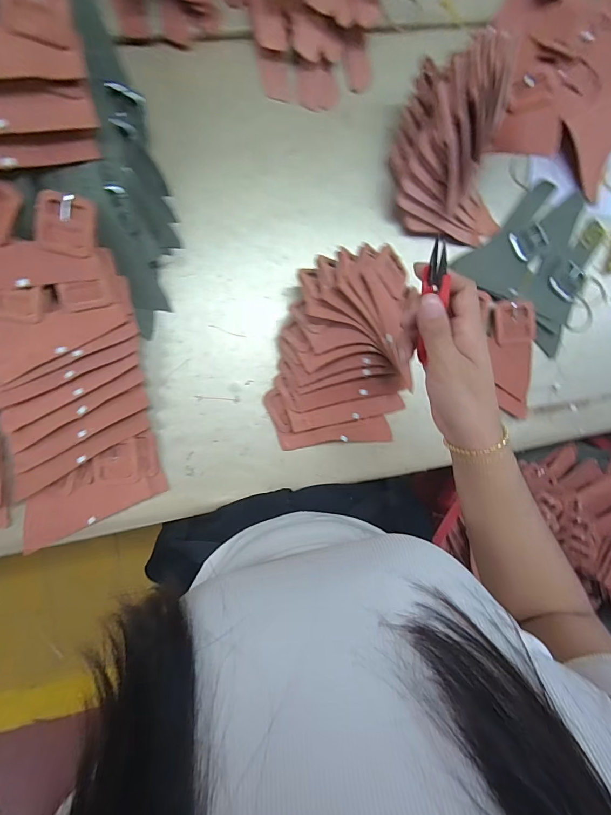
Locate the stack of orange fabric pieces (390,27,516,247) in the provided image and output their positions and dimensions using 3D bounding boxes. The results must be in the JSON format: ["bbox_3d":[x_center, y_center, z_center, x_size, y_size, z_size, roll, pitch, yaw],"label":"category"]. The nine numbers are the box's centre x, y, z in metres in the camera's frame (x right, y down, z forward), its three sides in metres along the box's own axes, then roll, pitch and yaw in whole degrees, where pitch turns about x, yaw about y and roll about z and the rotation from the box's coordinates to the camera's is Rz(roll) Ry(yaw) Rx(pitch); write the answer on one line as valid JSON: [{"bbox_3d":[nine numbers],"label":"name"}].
[{"bbox_3d":[0.173,-0.277,0.418,0.141,0.110,0.150,5,92,-6],"label":"stack of orange fabric pieces"}]

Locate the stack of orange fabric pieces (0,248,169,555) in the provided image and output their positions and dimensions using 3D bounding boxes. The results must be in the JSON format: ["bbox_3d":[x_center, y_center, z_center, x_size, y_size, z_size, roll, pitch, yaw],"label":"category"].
[{"bbox_3d":[-0.239,-0.003,0.407,0.142,0.055,0.283,-7,93,-5],"label":"stack of orange fabric pieces"}]

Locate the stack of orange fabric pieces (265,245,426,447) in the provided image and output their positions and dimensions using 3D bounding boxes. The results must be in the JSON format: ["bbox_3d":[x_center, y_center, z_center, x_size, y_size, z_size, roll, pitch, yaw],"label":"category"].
[{"bbox_3d":[0.045,-0.061,0.424,0.169,0.076,0.207,-2,93,-6],"label":"stack of orange fabric pieces"}]

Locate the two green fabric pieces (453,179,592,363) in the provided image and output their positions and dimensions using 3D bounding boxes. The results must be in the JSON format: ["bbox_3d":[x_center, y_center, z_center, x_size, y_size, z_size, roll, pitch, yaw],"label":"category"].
[{"bbox_3d":[0.297,-0.186,0.481,0.158,0.015,0.166,38,89,-6],"label":"two green fabric pieces"}]

